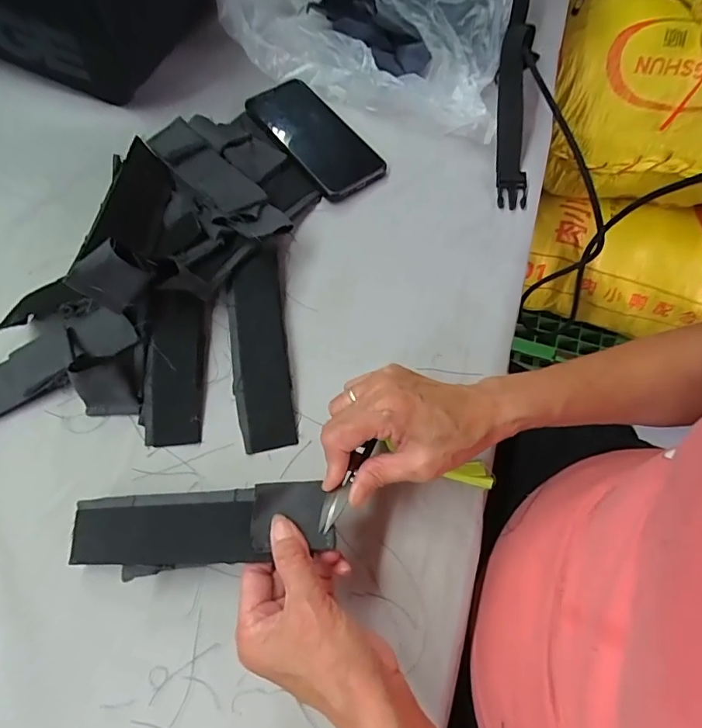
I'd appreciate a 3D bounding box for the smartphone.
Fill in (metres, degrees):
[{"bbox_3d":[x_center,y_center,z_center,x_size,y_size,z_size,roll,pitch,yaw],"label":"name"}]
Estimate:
[{"bbox_3d":[-0.037,-0.241,0.487,0.077,0.012,0.162,-34,74,-16],"label":"smartphone"}]

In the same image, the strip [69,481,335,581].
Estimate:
[{"bbox_3d":[-0.110,0.112,0.314,0.192,0.017,0.050,-9,68,11],"label":"strip"}]

